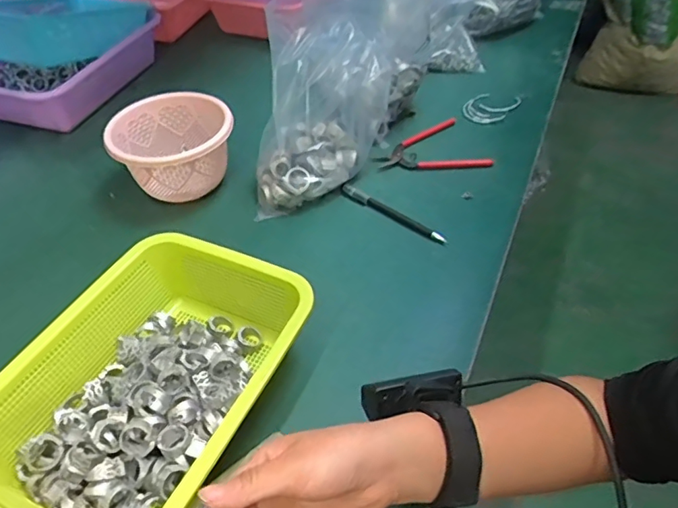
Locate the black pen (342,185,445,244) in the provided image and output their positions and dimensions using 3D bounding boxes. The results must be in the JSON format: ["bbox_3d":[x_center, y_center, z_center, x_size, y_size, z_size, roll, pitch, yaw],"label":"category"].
[{"bbox_3d":[0.063,-0.048,0.629,0.150,0.014,0.012,32,55,28],"label":"black pen"}]

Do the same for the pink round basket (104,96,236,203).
[{"bbox_3d":[-0.205,-0.127,0.665,0.142,0.088,0.133,-1,46,1],"label":"pink round basket"}]

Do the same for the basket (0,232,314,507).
[{"bbox_3d":[-0.163,0.109,0.439,0.196,0.070,0.267,22,51,21],"label":"basket"}]

